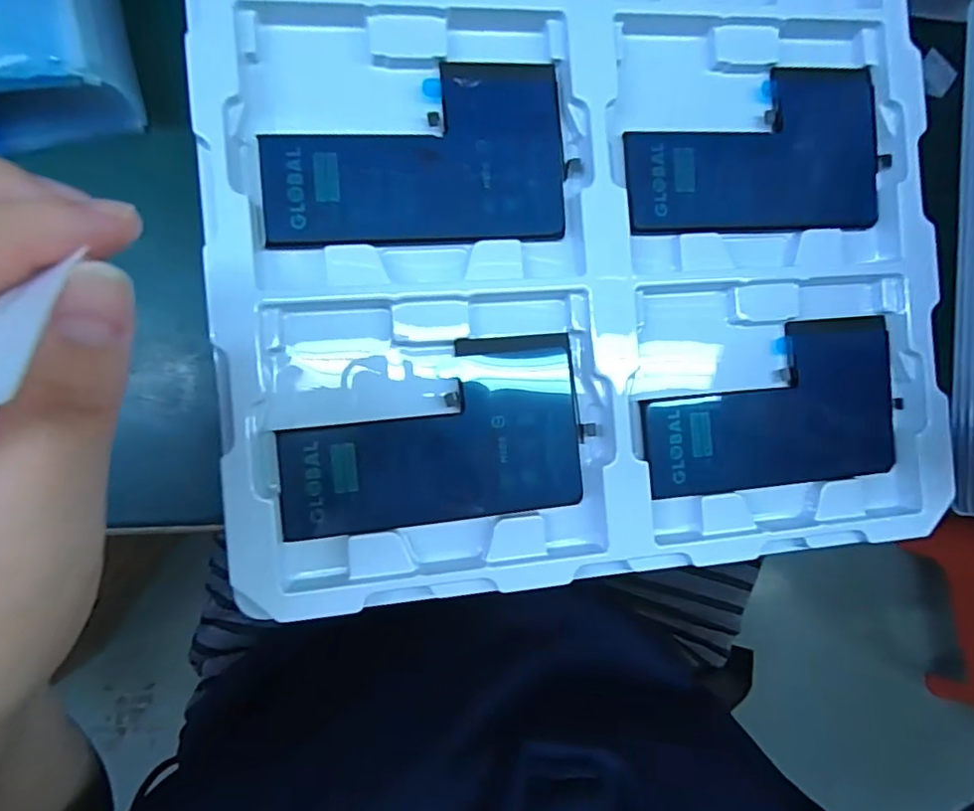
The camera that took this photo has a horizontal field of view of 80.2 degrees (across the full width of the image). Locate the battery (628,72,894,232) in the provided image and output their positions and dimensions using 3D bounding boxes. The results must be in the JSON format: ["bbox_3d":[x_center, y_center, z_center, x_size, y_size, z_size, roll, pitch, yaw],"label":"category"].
[{"bbox_3d":[0.109,-0.103,0.234,0.111,0.004,0.065,-4,89,-9],"label":"battery"}]

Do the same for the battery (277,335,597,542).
[{"bbox_3d":[-0.019,0.010,0.211,0.109,0.004,0.063,-6,89,-9],"label":"battery"}]

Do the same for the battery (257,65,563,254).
[{"bbox_3d":[-0.025,-0.092,0.211,0.108,0.004,0.065,-5,89,-9],"label":"battery"}]

